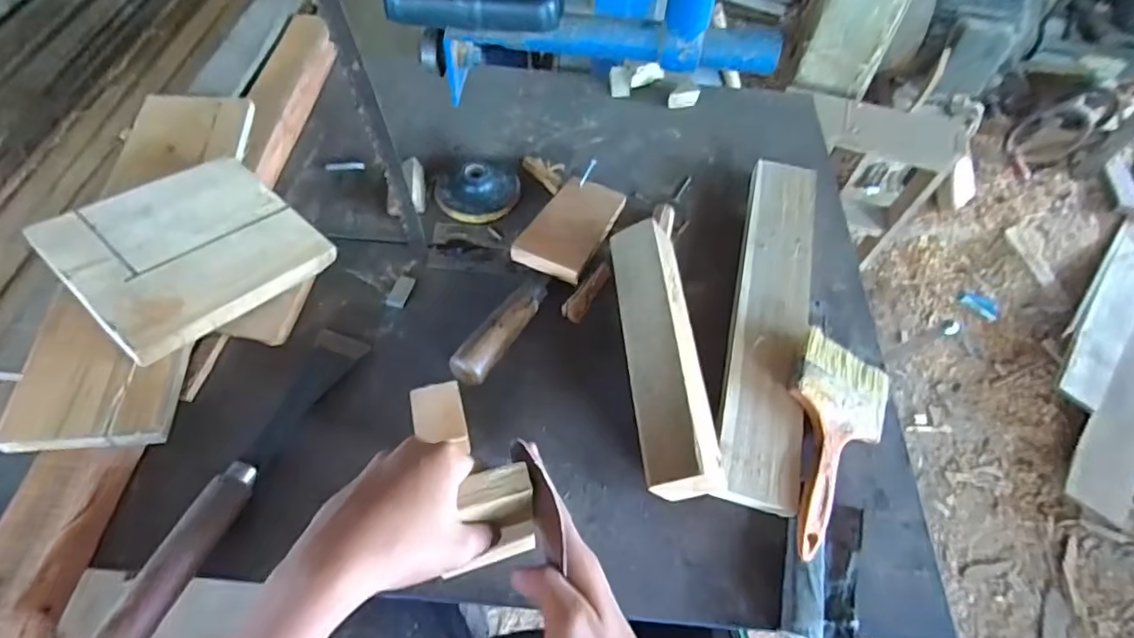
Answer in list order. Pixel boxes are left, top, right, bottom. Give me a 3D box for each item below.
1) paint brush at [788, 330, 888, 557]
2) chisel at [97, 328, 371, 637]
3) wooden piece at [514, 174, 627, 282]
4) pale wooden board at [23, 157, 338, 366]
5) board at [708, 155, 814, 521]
[{"bbox_3d":[0.216,0.100,0.449,0.087,0.012,0.193,32,60,-2],"label":"paint brush"},{"bbox_3d":[-0.239,0.110,0.416,0.039,0.035,0.257,16,58,7],"label":"chisel"},{"bbox_3d":[0.005,-0.095,0.565,0.071,0.020,0.131,23,59,12],"label":"wooden piece"},{"bbox_3d":[-0.322,-0.062,0.476,0.140,0.017,0.174,46,52,5],"label":"pale wooden board"},{"bbox_3d":[0.198,-0.014,0.526,0.067,0.032,0.393,15,58,7],"label":"board"}]

